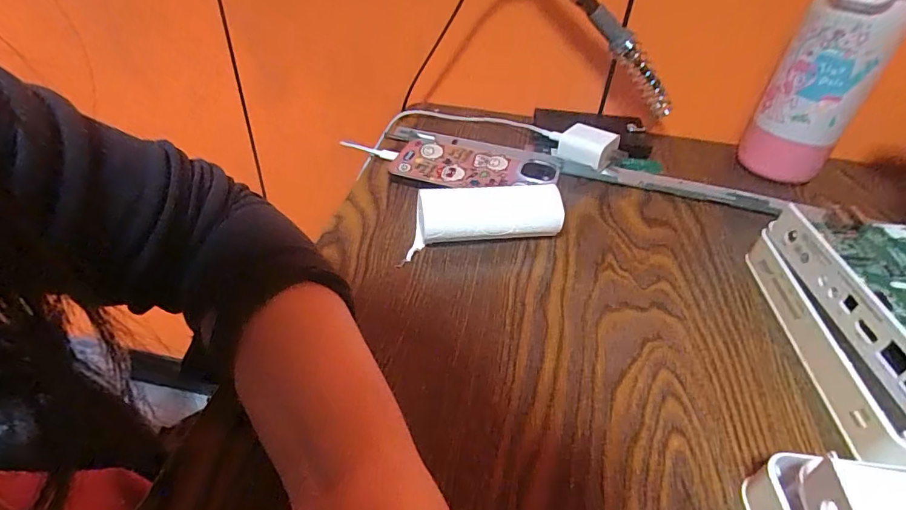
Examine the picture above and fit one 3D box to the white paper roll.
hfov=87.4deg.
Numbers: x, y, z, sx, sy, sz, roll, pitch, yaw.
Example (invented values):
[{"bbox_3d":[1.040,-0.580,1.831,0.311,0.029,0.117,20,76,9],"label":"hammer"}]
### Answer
[{"bbox_3d":[0.022,-0.025,0.349,0.110,0.038,0.035,-3,41,-7],"label":"white paper roll"}]

